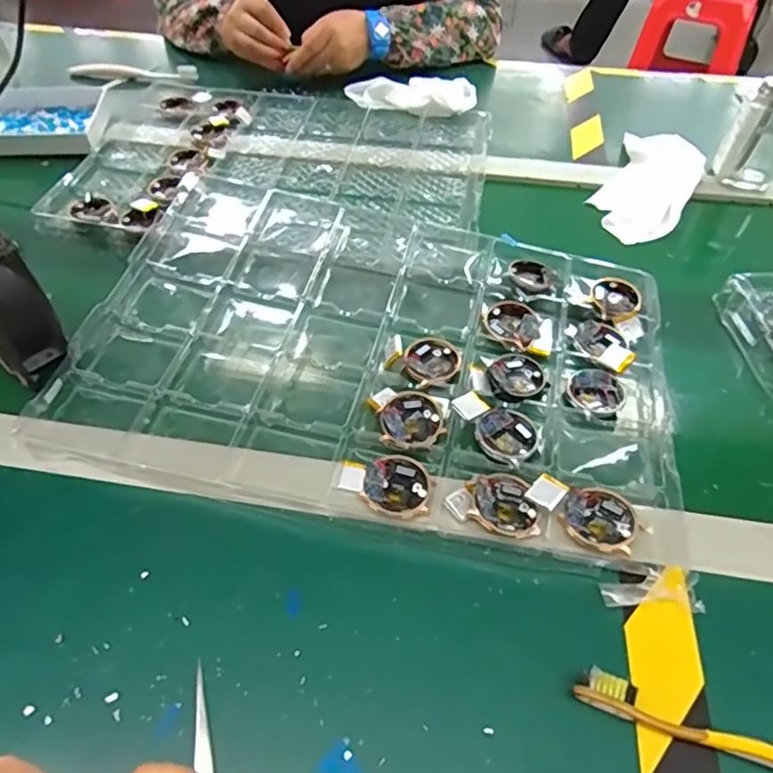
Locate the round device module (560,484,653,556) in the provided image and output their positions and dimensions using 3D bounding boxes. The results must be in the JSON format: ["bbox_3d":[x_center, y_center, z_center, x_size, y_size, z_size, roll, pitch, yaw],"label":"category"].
[{"bbox_3d":[0.137,0.083,0.371,0.046,0.007,0.044,0,50,0],"label":"round device module"}]

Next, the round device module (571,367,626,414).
[{"bbox_3d":[0.161,0.004,0.451,0.040,0.006,0.038,0,50,0],"label":"round device module"}]

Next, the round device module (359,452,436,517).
[{"bbox_3d":[0.008,0.064,0.387,0.044,0.011,0.043,0,50,0],"label":"round device module"}]

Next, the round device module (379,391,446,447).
[{"bbox_3d":[0.019,0.024,0.424,0.045,0.009,0.044,0,50,0],"label":"round device module"}]

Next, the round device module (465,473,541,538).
[{"bbox_3d":[0.075,0.074,0.377,0.044,0.014,0.043,0,50,0],"label":"round device module"}]

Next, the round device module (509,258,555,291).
[{"bbox_3d":[0.131,-0.102,0.531,0.039,0.004,0.042,0,50,0],"label":"round device module"}]

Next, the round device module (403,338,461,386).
[{"bbox_3d":[0.037,-0.022,0.467,0.046,0.012,0.040,-24,54,-19],"label":"round device module"}]

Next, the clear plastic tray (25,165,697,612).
[{"bbox_3d":[-0.003,-0.044,0.470,0.440,0.032,0.325,12,51,10],"label":"clear plastic tray"}]

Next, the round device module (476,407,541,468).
[{"bbox_3d":[0.086,0.034,0.419,0.049,0.006,0.042,-33,57,-25],"label":"round device module"}]

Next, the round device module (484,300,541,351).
[{"bbox_3d":[0.106,-0.053,0.493,0.043,0.005,0.050,-12,51,-10],"label":"round device module"}]

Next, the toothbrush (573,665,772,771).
[{"bbox_3d":[0.184,0.185,0.289,0.179,0.013,0.016,19,52,16],"label":"toothbrush"}]

